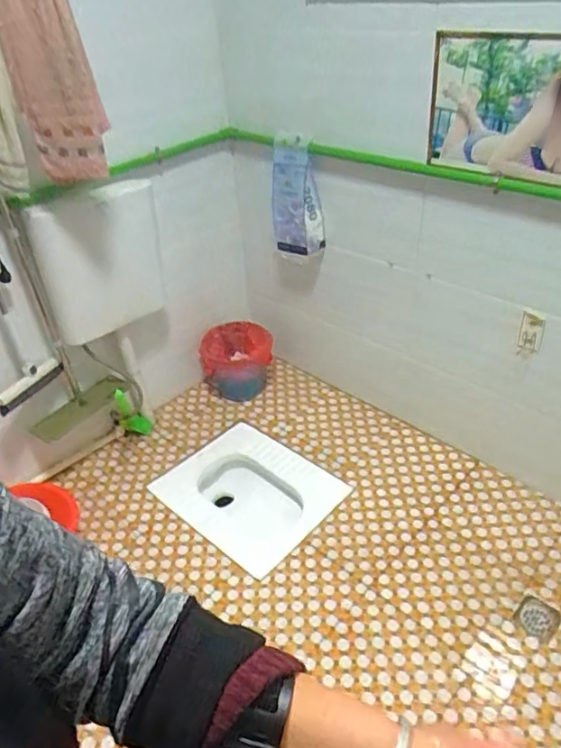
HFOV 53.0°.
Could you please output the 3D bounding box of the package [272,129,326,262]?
[{"bbox_3d":[0.048,-0.550,1.796,0.181,0.394,0.067,10,28,29],"label":"package"}]

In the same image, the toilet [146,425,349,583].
[{"bbox_3d":[-0.094,0.434,1.880,0.525,0.208,0.392,26,47,36],"label":"toilet"}]

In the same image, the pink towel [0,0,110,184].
[{"bbox_3d":[-0.491,-0.621,1.235,0.179,0.385,0.038,2,41,7],"label":"pink towel"}]

